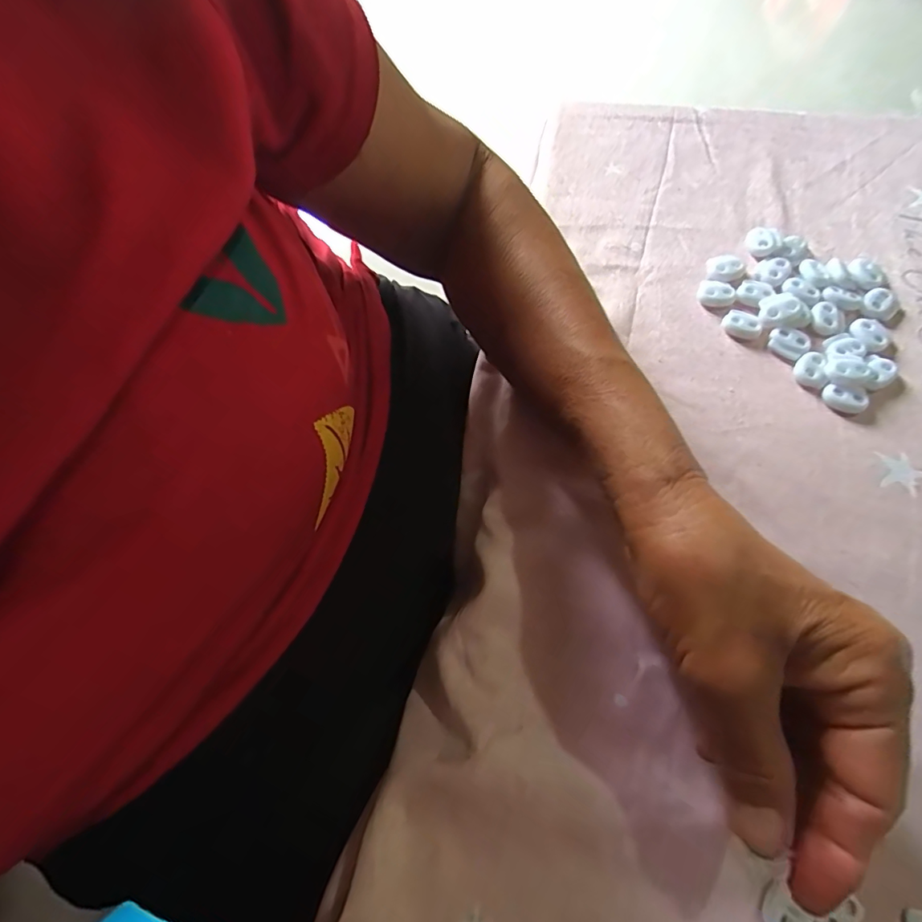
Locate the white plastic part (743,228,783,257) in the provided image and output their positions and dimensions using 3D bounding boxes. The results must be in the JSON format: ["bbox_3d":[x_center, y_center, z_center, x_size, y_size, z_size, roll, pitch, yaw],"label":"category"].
[{"bbox_3d":[0.192,-0.141,0.309,0.021,0.011,0.019,36,73,17],"label":"white plastic part"}]

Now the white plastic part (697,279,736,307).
[{"bbox_3d":[0.156,-0.102,0.298,0.022,0.004,0.016,24,70,13],"label":"white plastic part"}]

